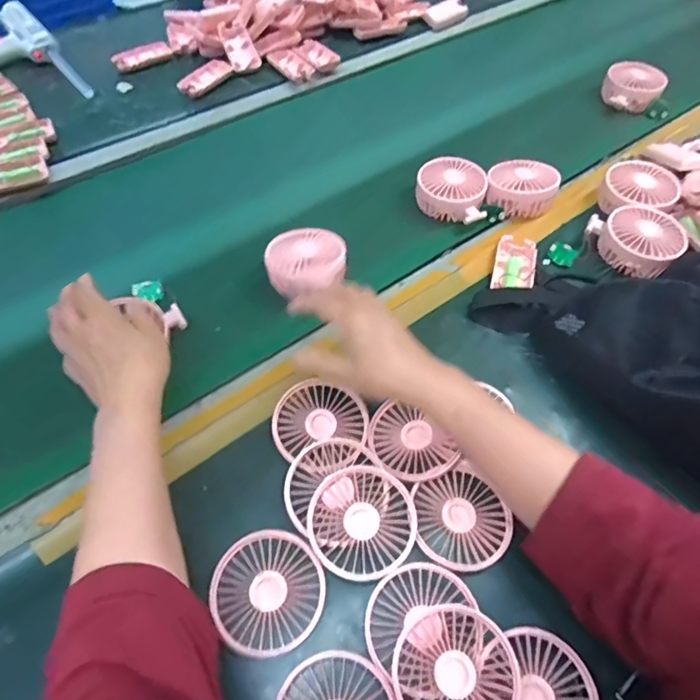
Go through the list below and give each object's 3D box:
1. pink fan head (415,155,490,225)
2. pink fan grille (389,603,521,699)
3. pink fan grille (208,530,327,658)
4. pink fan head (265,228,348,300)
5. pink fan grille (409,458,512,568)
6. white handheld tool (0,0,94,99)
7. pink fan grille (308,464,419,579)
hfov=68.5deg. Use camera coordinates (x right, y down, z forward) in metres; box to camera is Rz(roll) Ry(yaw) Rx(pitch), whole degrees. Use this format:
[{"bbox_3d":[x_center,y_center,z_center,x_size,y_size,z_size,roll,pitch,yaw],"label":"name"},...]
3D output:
[{"bbox_3d":[0.128,-0.202,0.658,0.085,0.035,0.093,6,57,4],"label":"pink fan head"},{"bbox_3d":[0.076,0.236,0.373,0.086,0.013,0.087,0,57,0],"label":"pink fan grille"},{"bbox_3d":[-0.065,0.189,0.406,0.084,0.007,0.086,0,57,0],"label":"pink fan grille"},{"bbox_3d":[-0.047,-0.096,0.564,0.085,0.036,0.097,5,57,4],"label":"pink fan head"},{"bbox_3d":[0.094,0.144,0.442,0.081,0.013,0.082,0,57,0],"label":"pink fan grille"},{"bbox_3d":[-0.545,-0.466,0.828,0.160,0.036,0.306,-35,63,-20],"label":"white handheld tool"},{"bbox_3d":[0.010,0.143,0.429,0.087,0.017,0.086,0,57,0],"label":"pink fan grille"}]

